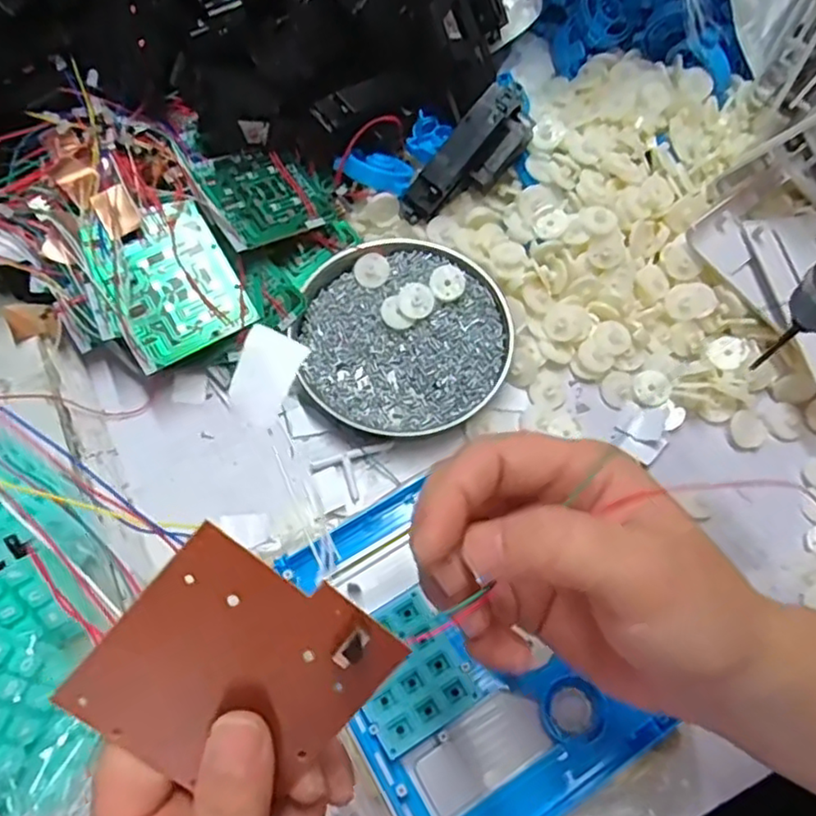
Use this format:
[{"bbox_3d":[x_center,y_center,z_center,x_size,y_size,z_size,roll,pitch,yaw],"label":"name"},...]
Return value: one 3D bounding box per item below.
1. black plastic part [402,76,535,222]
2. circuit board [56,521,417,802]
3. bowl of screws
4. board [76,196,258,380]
[{"bbox_3d":[0.038,-0.163,0.430,0.102,0.032,0.036,-42,73,5],"label":"black plastic part"},{"bbox_3d":[-0.050,0.077,0.191,0.070,0.004,0.072,41,93,-12],"label":"circuit board"},{"bbox_3d":[-0.002,-0.047,0.418,0.130,0.022,0.125,1,67,-1],"label":"bowl of screws"},{"bbox_3d":[-0.142,-0.075,0.389,0.072,0.006,0.088,-29,91,-18],"label":"board"}]

